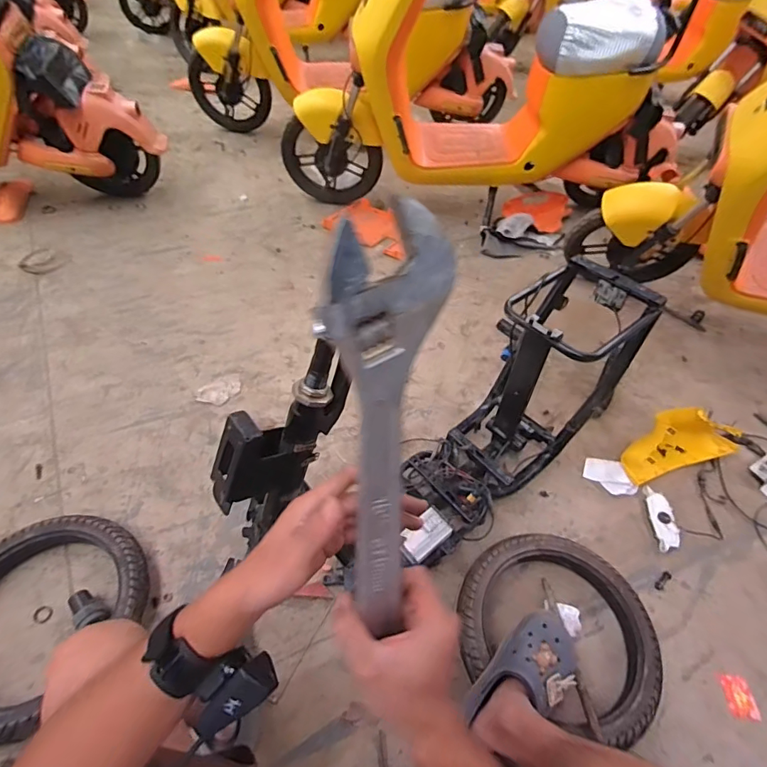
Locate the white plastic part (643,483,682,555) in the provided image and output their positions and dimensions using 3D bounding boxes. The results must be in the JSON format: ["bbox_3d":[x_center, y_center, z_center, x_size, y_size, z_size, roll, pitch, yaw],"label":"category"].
[{"bbox_3d":[0.648,0.314,1.048,0.057,0.015,0.152,7,52,1],"label":"white plastic part"}]

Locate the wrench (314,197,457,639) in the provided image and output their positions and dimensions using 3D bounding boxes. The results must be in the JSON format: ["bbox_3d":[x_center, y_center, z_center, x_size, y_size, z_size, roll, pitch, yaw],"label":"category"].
[{"bbox_3d":[-0.003,0.036,0.303,0.077,0.290,0.025,3,13,-2],"label":"wrench"}]

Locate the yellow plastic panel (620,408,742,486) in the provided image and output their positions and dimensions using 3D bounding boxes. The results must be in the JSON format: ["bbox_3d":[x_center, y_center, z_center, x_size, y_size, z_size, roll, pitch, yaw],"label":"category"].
[{"bbox_3d":[0.735,0.139,1.120,0.318,0.124,0.118,-13,54,-14],"label":"yellow plastic panel"}]

